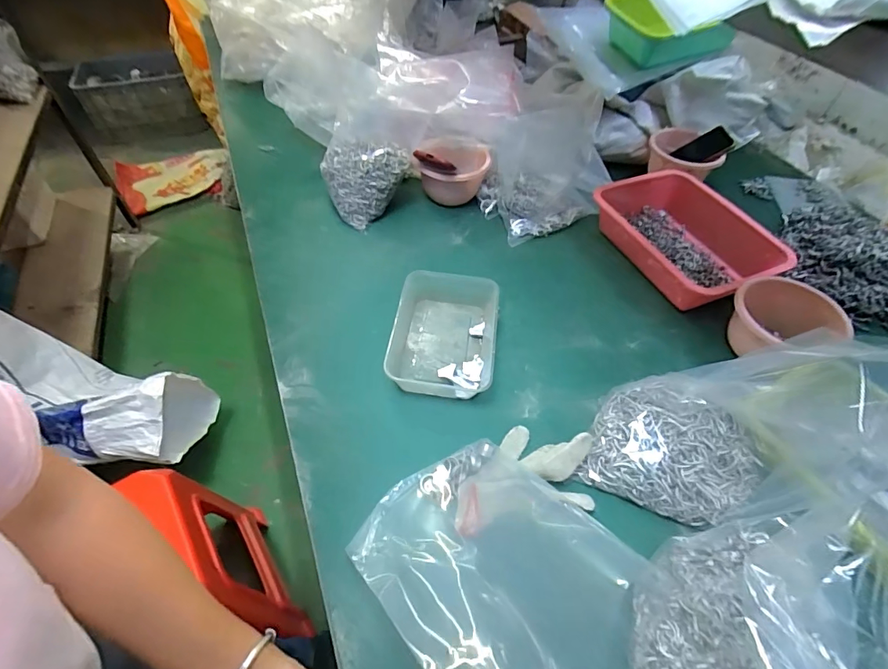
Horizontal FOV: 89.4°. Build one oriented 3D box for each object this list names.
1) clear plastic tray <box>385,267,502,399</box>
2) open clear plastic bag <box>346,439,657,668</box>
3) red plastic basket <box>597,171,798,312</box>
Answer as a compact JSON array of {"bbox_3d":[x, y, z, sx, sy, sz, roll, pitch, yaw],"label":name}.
[{"bbox_3d":[0.001,-0.003,0.682,0.154,0.053,0.195,9,52,5],"label":"clear plastic tray"},{"bbox_3d":[0.057,0.223,0.443,0.224,0.122,0.269,-34,60,-26],"label":"open clear plastic bag"},{"bbox_3d":[0.452,-0.178,0.823,0.242,0.089,0.299,-19,54,-16],"label":"red plastic basket"}]

